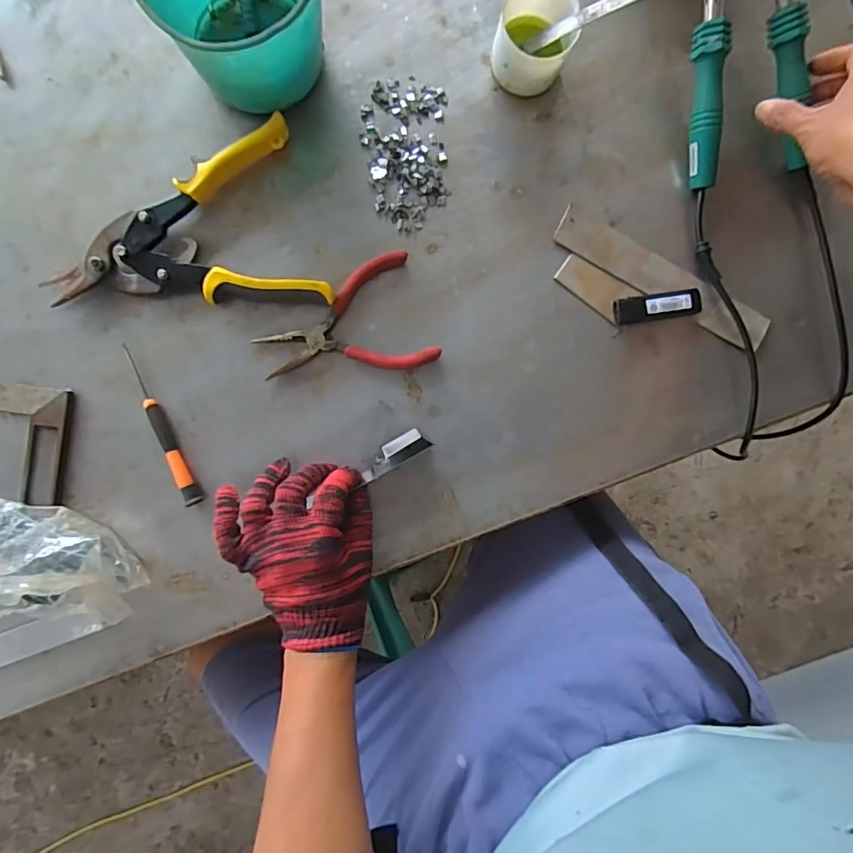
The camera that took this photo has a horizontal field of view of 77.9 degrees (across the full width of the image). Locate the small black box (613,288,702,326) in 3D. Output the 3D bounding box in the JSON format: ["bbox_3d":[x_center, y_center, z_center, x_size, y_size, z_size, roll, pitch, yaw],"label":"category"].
[{"bbox_3d":[0.211,-0.109,0.478,0.080,0.012,0.024,-9,91,-4],"label":"small black box"}]

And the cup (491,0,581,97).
[{"bbox_3d":[0.090,-0.326,0.449,0.061,0.053,0.069,16,89,-4],"label":"cup"}]

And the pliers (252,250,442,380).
[{"bbox_3d":[-0.072,-0.086,0.456,0.143,0.013,0.098,-16,91,-4],"label":"pliers"}]

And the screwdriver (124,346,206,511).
[{"bbox_3d":[-0.224,0.001,0.442,0.013,0.013,0.141,-26,92,-4],"label":"screwdriver"}]

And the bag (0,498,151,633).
[{"bbox_3d":[-0.294,0.118,0.405,0.129,0.079,0.097,15,89,-4],"label":"bag"}]

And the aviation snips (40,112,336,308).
[{"bbox_3d":[-0.204,-0.165,0.438,0.226,0.028,0.142,-8,91,-4],"label":"aviation snips"}]

